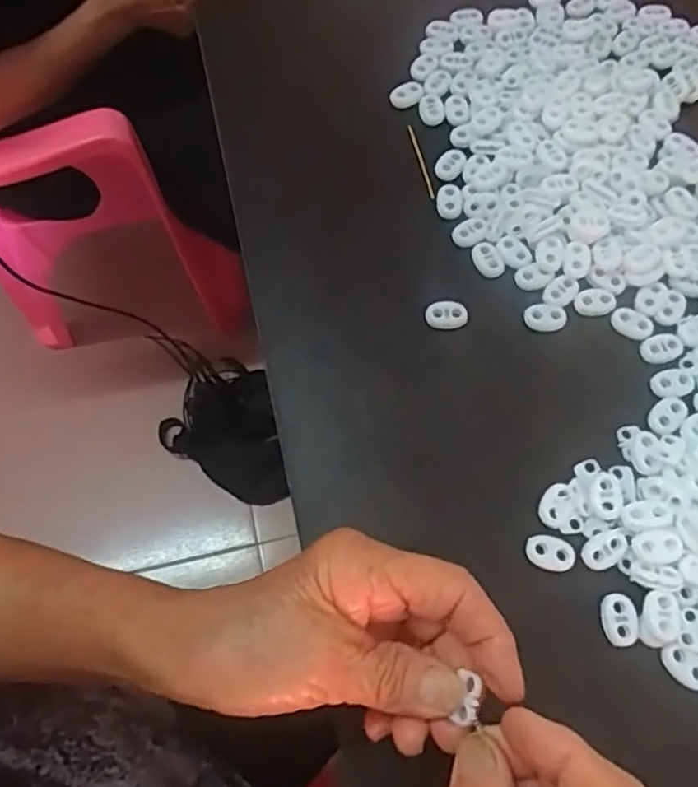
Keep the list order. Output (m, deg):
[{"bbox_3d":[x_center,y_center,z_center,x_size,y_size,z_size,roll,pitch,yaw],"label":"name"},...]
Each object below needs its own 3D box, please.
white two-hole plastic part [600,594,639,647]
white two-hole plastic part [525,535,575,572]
[{"bbox_3d":[0.123,0.103,0.299,0.016,0.004,0.022,2,67,2],"label":"white two-hole plastic part"},{"bbox_3d":[0.095,0.075,0.309,0.023,0.004,0.015,13,68,6],"label":"white two-hole plastic part"}]

